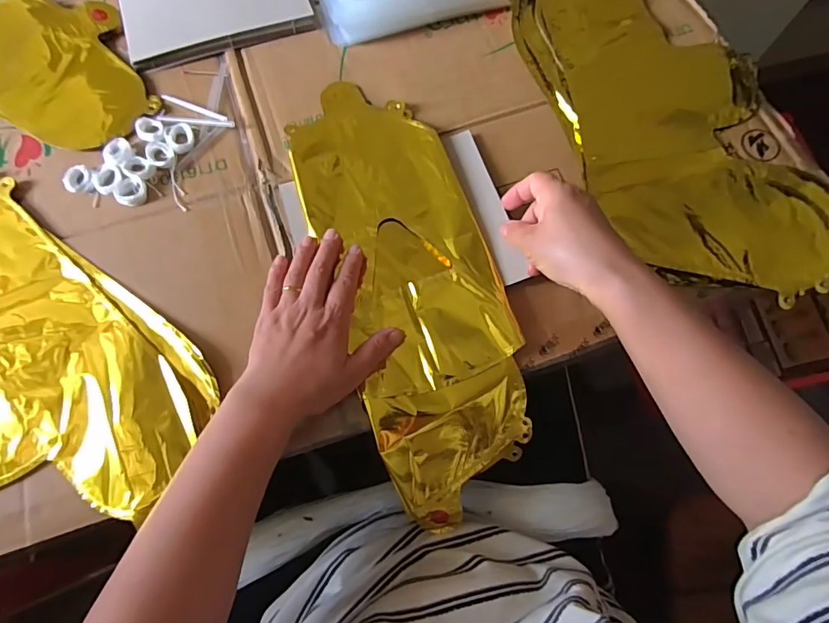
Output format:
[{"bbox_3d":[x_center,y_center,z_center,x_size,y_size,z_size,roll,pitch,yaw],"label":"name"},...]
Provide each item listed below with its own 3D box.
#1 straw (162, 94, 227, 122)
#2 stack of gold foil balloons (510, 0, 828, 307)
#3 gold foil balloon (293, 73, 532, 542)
[{"bbox_3d":[-0.221,-0.205,0.464,0.079,0.005,0.008,24,72,8],"label":"straw"},{"bbox_3d":[0.251,-0.212,0.474,0.211,0.020,0.448,-20,72,-7],"label":"stack of gold foil balloons"},{"bbox_3d":[-0.003,-0.031,0.424,0.144,0.049,0.406,-16,77,-6],"label":"gold foil balloon"}]

